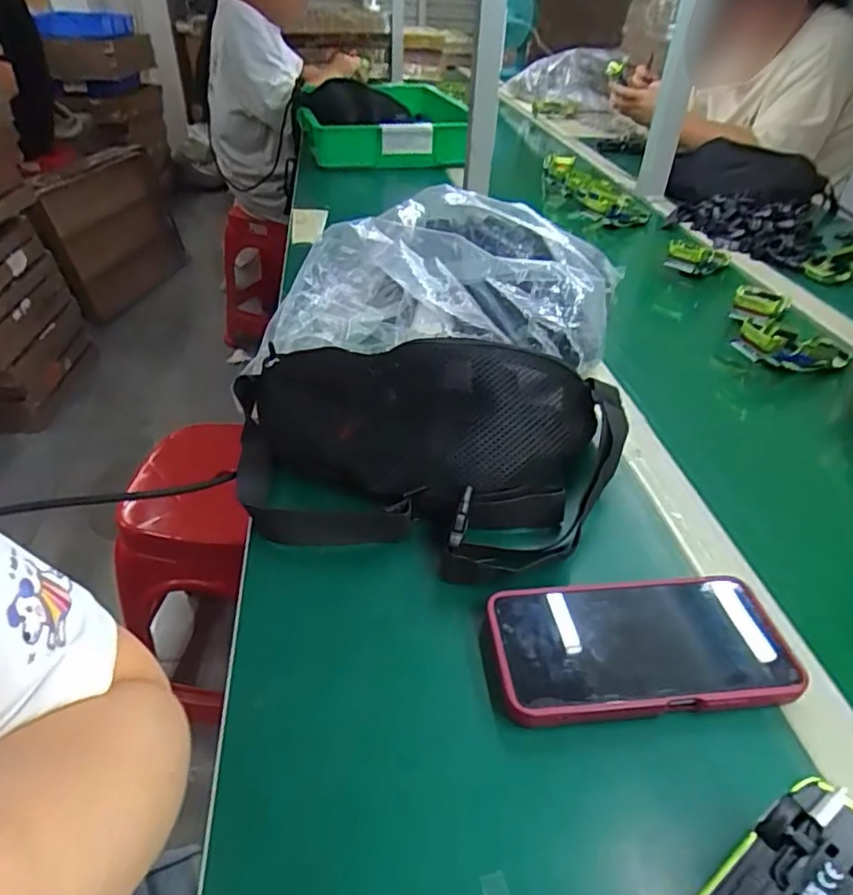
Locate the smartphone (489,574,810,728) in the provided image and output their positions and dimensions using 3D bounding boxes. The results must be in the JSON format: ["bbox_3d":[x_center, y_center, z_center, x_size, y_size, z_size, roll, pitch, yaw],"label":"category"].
[{"bbox_3d":[0.122,0.115,0.352,0.166,0.019,0.080,-1,38,-5],"label":"smartphone"}]

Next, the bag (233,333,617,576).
[{"bbox_3d":[-0.011,-0.009,0.453,0.306,0.090,0.185,9,38,8],"label":"bag"}]

